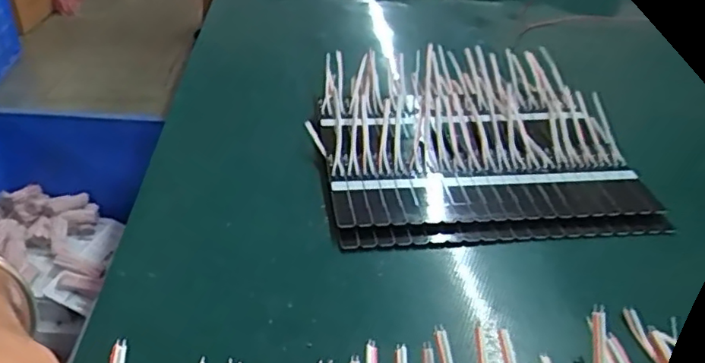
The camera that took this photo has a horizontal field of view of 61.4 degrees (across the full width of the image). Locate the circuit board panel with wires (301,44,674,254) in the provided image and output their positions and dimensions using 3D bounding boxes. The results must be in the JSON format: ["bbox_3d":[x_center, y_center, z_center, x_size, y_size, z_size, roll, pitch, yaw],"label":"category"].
[{"bbox_3d":[0.071,-0.034,0.375,0.180,0.029,0.191,0,36,-9],"label":"circuit board panel with wires"}]

